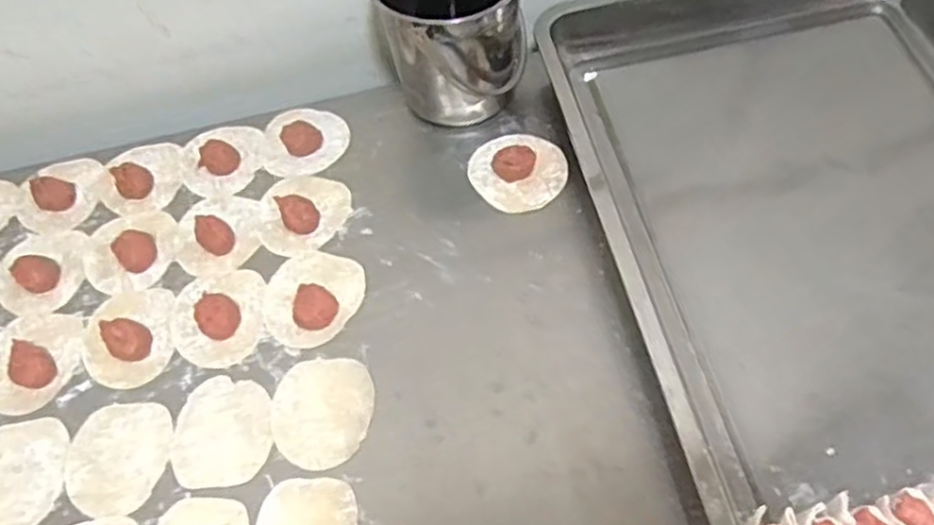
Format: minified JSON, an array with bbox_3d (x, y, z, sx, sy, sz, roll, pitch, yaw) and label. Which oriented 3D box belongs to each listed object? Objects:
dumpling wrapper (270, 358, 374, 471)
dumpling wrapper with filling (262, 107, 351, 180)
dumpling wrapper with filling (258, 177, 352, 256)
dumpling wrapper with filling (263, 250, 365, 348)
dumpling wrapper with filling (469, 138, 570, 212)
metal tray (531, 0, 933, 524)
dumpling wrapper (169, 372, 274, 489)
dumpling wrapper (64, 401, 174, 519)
[{"bbox_3d":[-0.109,0.110,0.548,0.074,0.006,0.081,-3,57,4],"label":"dumpling wrapper"},{"bbox_3d":[-0.150,-0.116,0.688,0.077,0.017,0.081,-6,57,2],"label":"dumpling wrapper with filling"},{"bbox_3d":[-0.146,-0.047,0.640,0.078,0.023,0.078,-3,57,4],"label":"dumpling wrapper with filling"},{"bbox_3d":[-0.127,0.027,0.599,0.077,0.013,0.083,-3,57,4],"label":"dumpling wrapper with filling"},{"bbox_3d":[0.044,-0.085,0.649,0.084,0.026,0.080,-3,57,4],"label":"dumpling wrapper with filling"},{"bbox_3d":[0.301,-0.021,0.571,0.394,0.071,0.621,-14,57,-3],"label":"metal tray"},{"bbox_3d":[-0.181,0.124,0.549,0.072,0.004,0.082,-6,57,2],"label":"dumpling wrapper"},{"bbox_3d":[-0.259,0.144,0.547,0.076,0.006,0.085,-6,57,2],"label":"dumpling wrapper"}]

